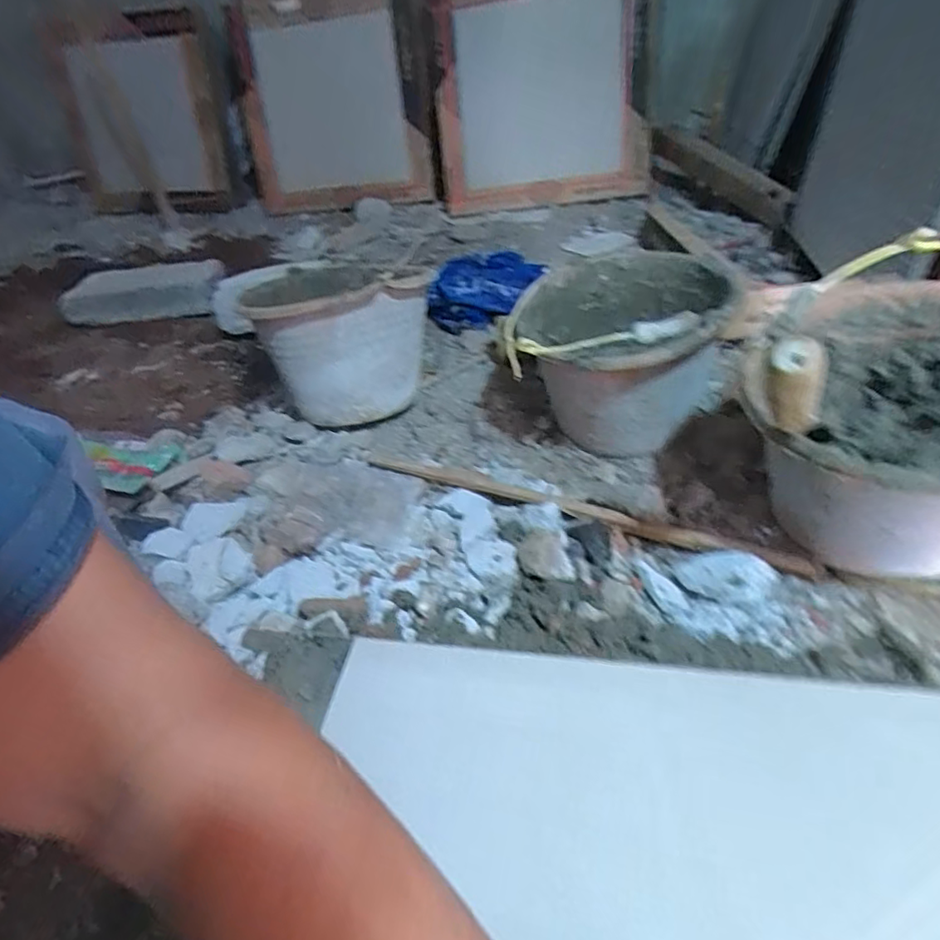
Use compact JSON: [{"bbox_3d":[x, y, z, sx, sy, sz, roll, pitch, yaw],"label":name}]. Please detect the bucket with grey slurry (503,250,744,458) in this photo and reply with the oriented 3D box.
[{"bbox_3d":[0.200,-0.137,0.779,0.259,0.210,0.279,4,38,13],"label":"bucket with grey slurry"}]

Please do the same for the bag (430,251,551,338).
[{"bbox_3d":[0.030,-0.360,1.183,0.226,0.115,0.173,14,41,24],"label":"bag"}]

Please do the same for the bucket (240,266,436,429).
[{"bbox_3d":[-0.197,-0.197,0.908,0.237,0.218,0.275,-20,39,-18],"label":"bucket"}]

